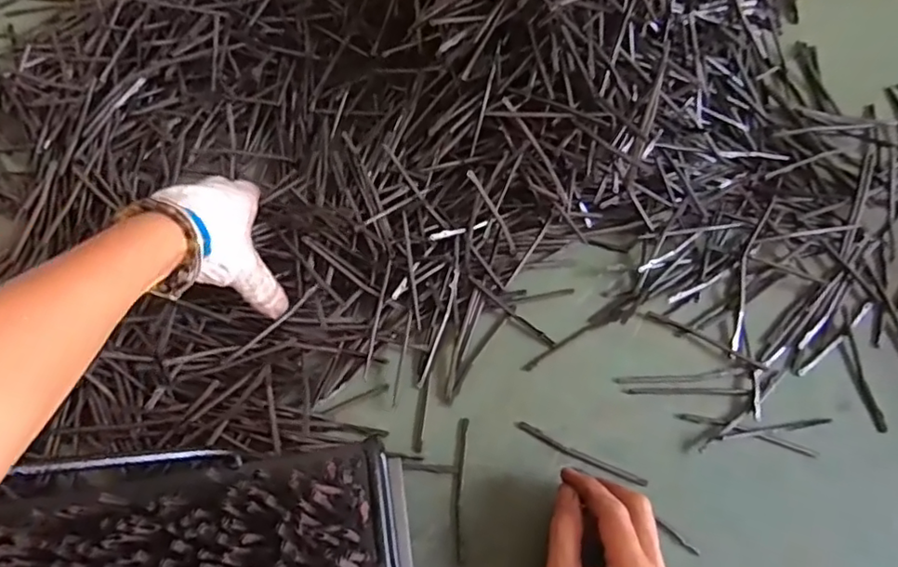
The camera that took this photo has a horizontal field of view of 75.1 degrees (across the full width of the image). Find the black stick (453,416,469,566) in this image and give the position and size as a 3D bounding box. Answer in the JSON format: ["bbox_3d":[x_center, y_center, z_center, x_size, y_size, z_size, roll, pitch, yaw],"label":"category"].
[{"bbox_3d":[0.008,0.144,0.414,0.009,0.004,0.095,3,66,2],"label":"black stick"}]

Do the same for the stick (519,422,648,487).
[{"bbox_3d":[0.096,0.124,0.423,0.096,0.005,0.007,24,68,11],"label":"stick"}]

